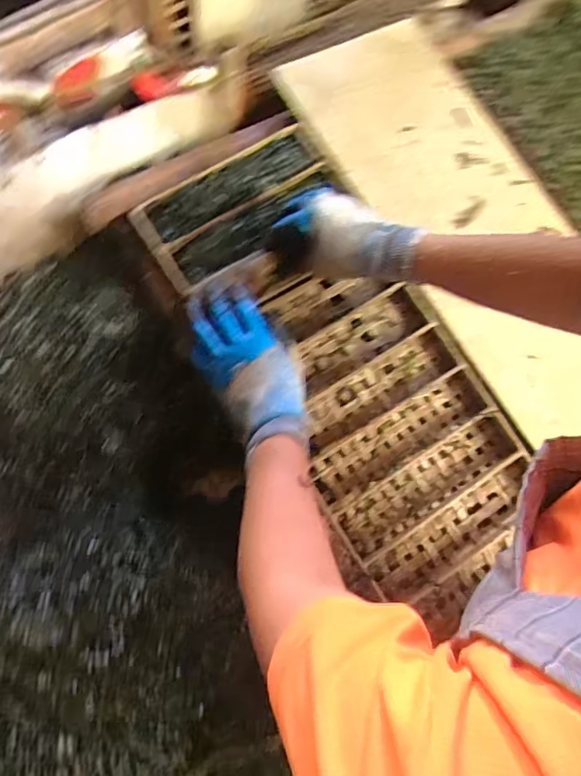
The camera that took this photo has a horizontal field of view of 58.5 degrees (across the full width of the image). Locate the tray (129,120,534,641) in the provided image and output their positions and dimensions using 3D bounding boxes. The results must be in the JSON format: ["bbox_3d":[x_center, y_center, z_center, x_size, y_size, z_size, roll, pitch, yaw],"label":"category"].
[{"bbox_3d":[0.061,-0.014,0.603,0.251,0.065,0.601,-31,85,-14],"label":"tray"}]

